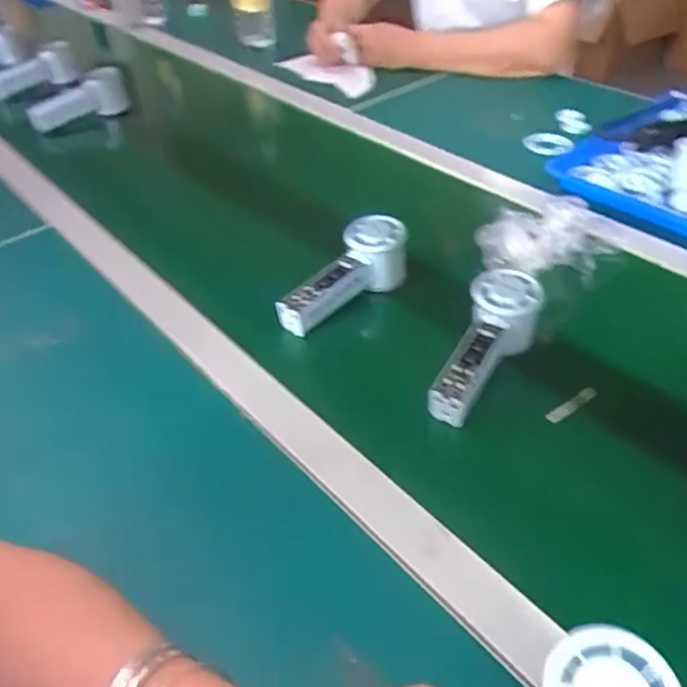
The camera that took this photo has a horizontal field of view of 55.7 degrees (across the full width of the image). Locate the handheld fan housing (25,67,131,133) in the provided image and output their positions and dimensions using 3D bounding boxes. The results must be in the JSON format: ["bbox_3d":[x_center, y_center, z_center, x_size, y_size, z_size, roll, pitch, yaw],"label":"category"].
[{"bbox_3d":[-0.410,-0.376,1.021,0.190,0.067,0.068,-5,38,28],"label":"handheld fan housing"}]

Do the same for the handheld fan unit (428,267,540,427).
[{"bbox_3d":[0.122,0.001,0.563,0.059,0.043,0.160,23,65,26],"label":"handheld fan unit"}]

